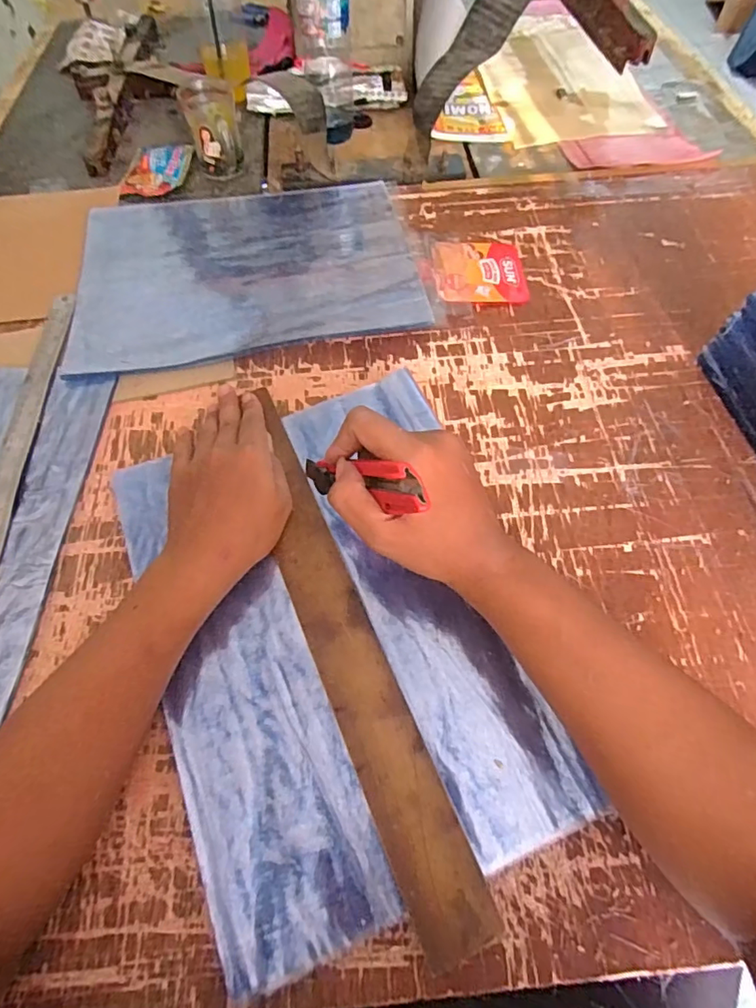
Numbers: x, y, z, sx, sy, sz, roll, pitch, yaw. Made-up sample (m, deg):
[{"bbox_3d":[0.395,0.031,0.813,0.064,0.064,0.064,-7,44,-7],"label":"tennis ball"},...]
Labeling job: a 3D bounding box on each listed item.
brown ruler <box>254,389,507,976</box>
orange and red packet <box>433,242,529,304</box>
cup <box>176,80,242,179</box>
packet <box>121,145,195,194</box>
[{"bbox_3d":[-0.029,0.089,0.382,0.052,0.007,0.403,-22,64,-8],"label":"brown ruler"},{"bbox_3d":[0.111,-0.256,0.572,0.097,0.009,0.096,0,60,0],"label":"orange and red packet"},{"bbox_3d":[-0.209,-0.478,0.671,0.065,0.081,0.082,-14,61,-8],"label":"cup"},{"bbox_3d":[-0.295,-0.448,0.707,0.077,0.020,0.113,7,61,4],"label":"packet"}]

